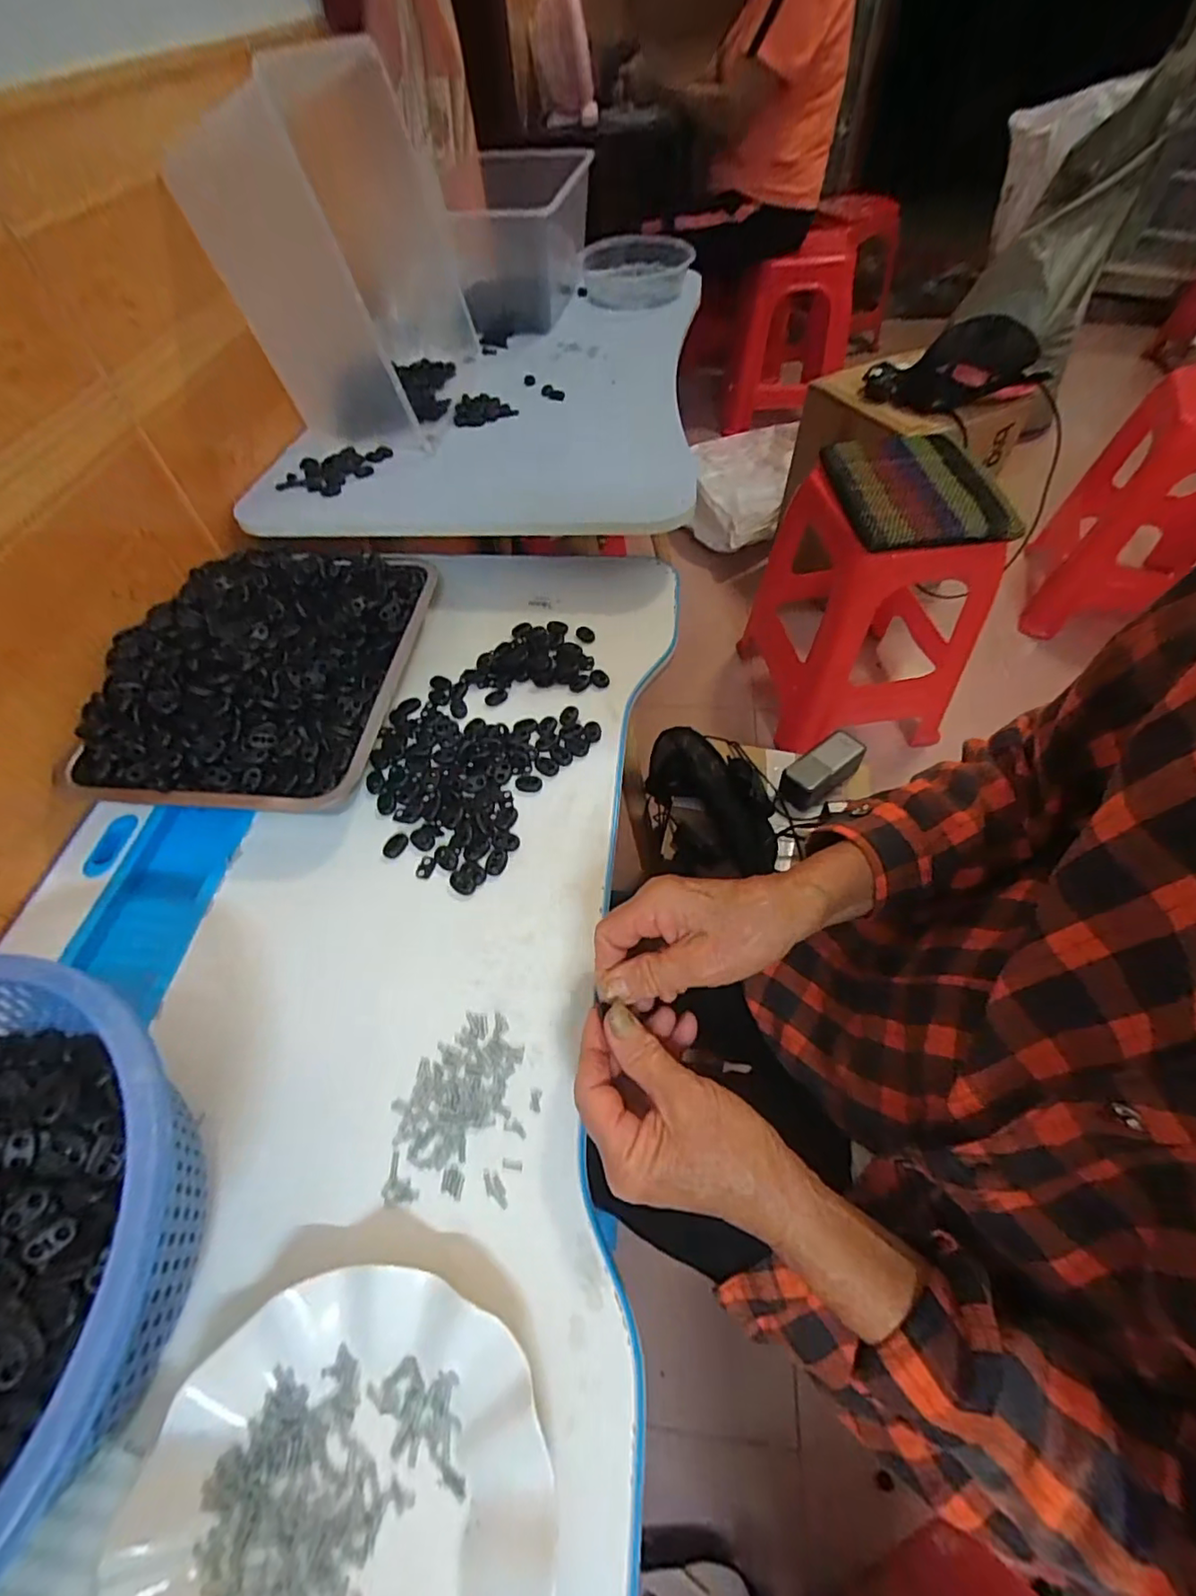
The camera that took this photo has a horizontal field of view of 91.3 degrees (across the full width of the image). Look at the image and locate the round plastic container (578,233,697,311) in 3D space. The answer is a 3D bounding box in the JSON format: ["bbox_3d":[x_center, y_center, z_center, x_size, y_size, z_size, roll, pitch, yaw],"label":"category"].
[{"bbox_3d":[0.060,-0.836,0.930,0.174,0.059,0.169,-1,55,2],"label":"round plastic container"}]

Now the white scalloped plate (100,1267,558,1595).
[{"bbox_3d":[-0.108,0.311,0.243,0.177,0.021,0.174,-18,56,-9],"label":"white scalloped plate"}]

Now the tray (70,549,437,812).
[{"bbox_3d":[-0.283,-0.122,0.502,0.232,0.044,0.299,7,57,-4],"label":"tray"}]

